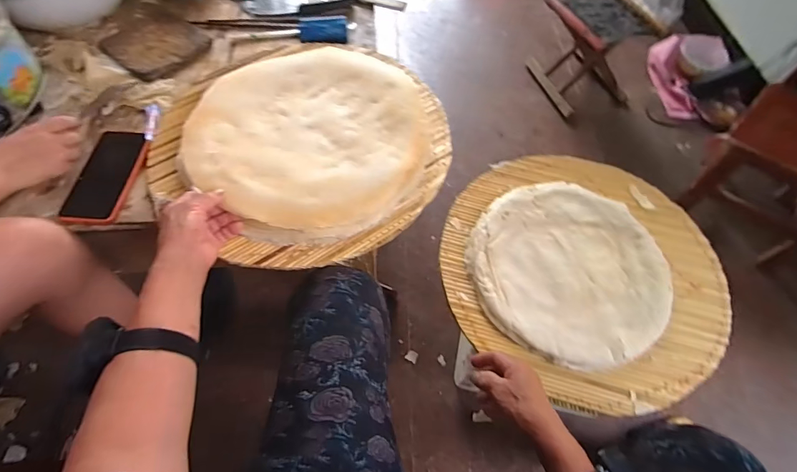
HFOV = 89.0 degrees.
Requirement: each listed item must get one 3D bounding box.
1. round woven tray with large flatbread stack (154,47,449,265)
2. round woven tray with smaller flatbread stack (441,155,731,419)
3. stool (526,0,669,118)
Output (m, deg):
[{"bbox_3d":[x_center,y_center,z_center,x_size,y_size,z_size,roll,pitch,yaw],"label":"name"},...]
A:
[{"bbox_3d":[-0.142,-0.148,0.615,0.439,0.061,0.400,1,60,-1],"label":"round woven tray with large flatbread stack"},{"bbox_3d":[0.331,0.051,0.748,0.481,0.042,0.480,1,60,-1],"label":"round woven tray with smaller flatbread stack"},{"bbox_3d":[0.597,-0.598,1.289,0.249,0.245,0.284,-14,61,-9],"label":"stool"}]

